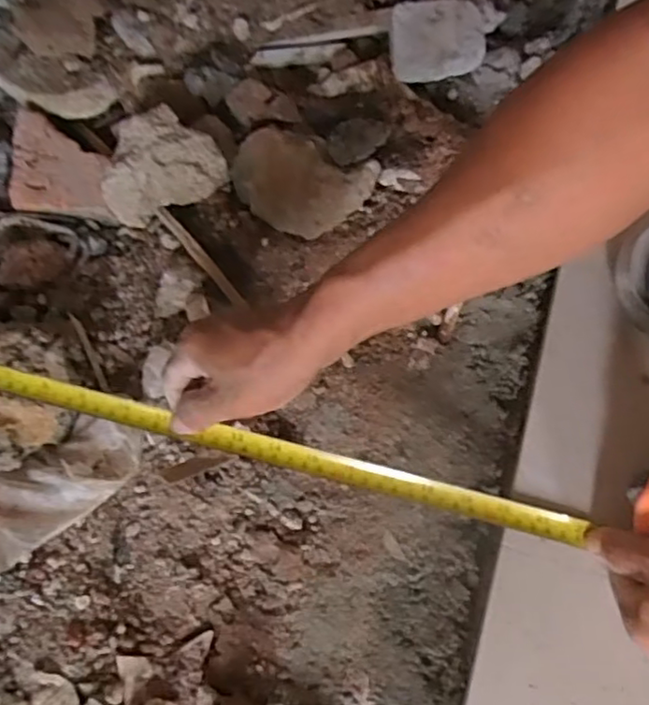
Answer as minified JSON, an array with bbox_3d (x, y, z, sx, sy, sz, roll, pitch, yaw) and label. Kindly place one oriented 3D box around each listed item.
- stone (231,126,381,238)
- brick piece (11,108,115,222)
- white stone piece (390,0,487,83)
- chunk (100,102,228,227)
[{"bbox_3d":[-0.022,-0.136,0.501,0.107,0.033,0.074,28,75,6],"label":"stone"},{"bbox_3d":[-0.212,-0.152,0.514,0.073,0.028,0.079,5,83,-11],"label":"brick piece"},{"bbox_3d":[0.093,-0.258,0.524,0.075,0.025,0.064,-7,74,-4],"label":"white stone piece"},{"bbox_3d":[-0.129,-0.144,0.484,0.091,0.032,0.069,-30,77,-10],"label":"chunk"}]

